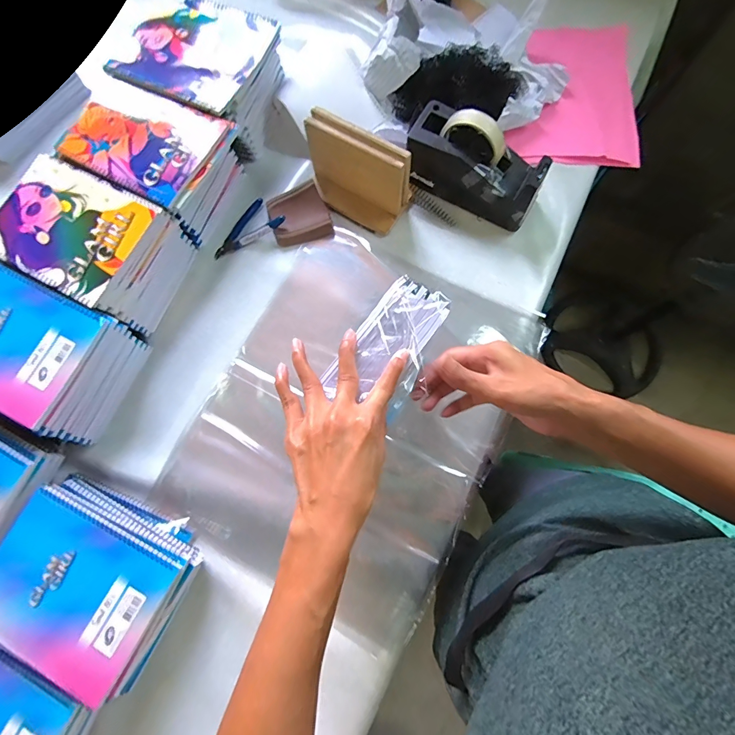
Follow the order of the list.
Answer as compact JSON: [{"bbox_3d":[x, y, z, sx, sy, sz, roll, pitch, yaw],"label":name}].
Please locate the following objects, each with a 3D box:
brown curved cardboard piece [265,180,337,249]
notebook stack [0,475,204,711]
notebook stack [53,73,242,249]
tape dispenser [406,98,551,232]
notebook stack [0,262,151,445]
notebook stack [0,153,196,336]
[{"bbox_3d":[-0.109,-0.241,0.598,0.089,0.021,0.093,-19,77,-3],"label":"brown curved cardboard piece"},{"bbox_3d":[-0.326,0.251,0.454,0.210,0.085,0.169,21,78,7],"label":"notebook stack"},{"bbox_3d":[-0.304,-0.304,0.569,0.201,0.121,0.159,29,79,8],"label":"notebook stack"},{"bbox_3d":[0.157,-0.297,0.554,0.200,0.118,0.081,29,79,8],"label":"tape dispenser"},{"bbox_3d":[-0.433,-0.018,0.508,0.194,0.119,0.156,25,78,7],"label":"notebook stack"},{"bbox_3d":[-0.382,-0.167,0.542,0.211,0.122,0.154,26,79,8],"label":"notebook stack"}]

